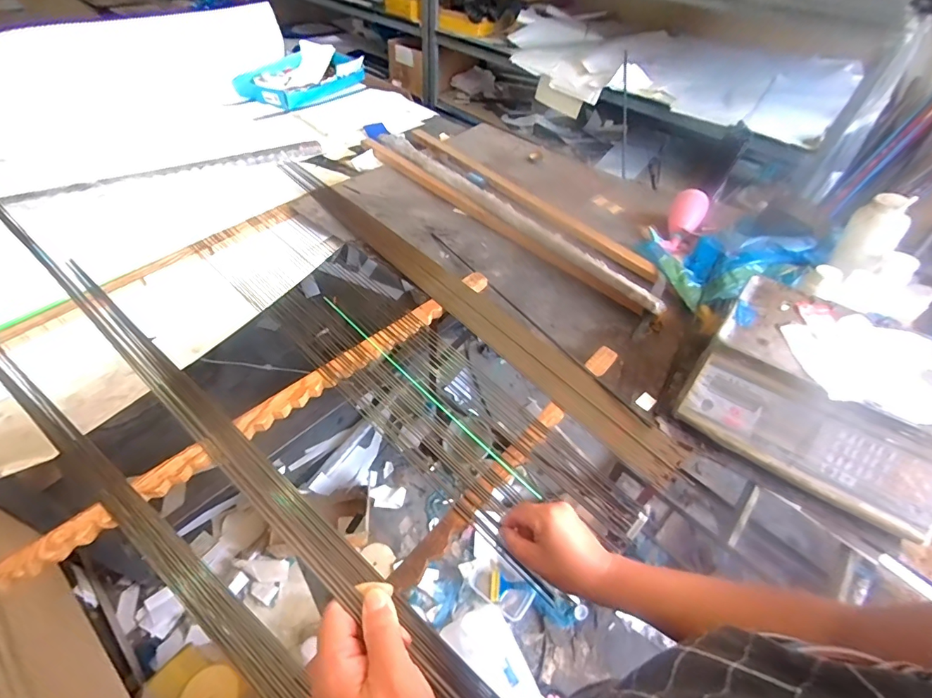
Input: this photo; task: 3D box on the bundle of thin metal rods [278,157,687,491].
[{"bbox_3d":[-0.066,-0.153,0.914,0.101,0.043,1.135,-32,57,-29],"label":"bundle of thin metal rods"}]

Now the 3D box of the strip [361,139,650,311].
[{"bbox_3d":[0.044,-0.345,1.110,0.049,0.062,0.939,-35,59,-31],"label":"strip"}]

